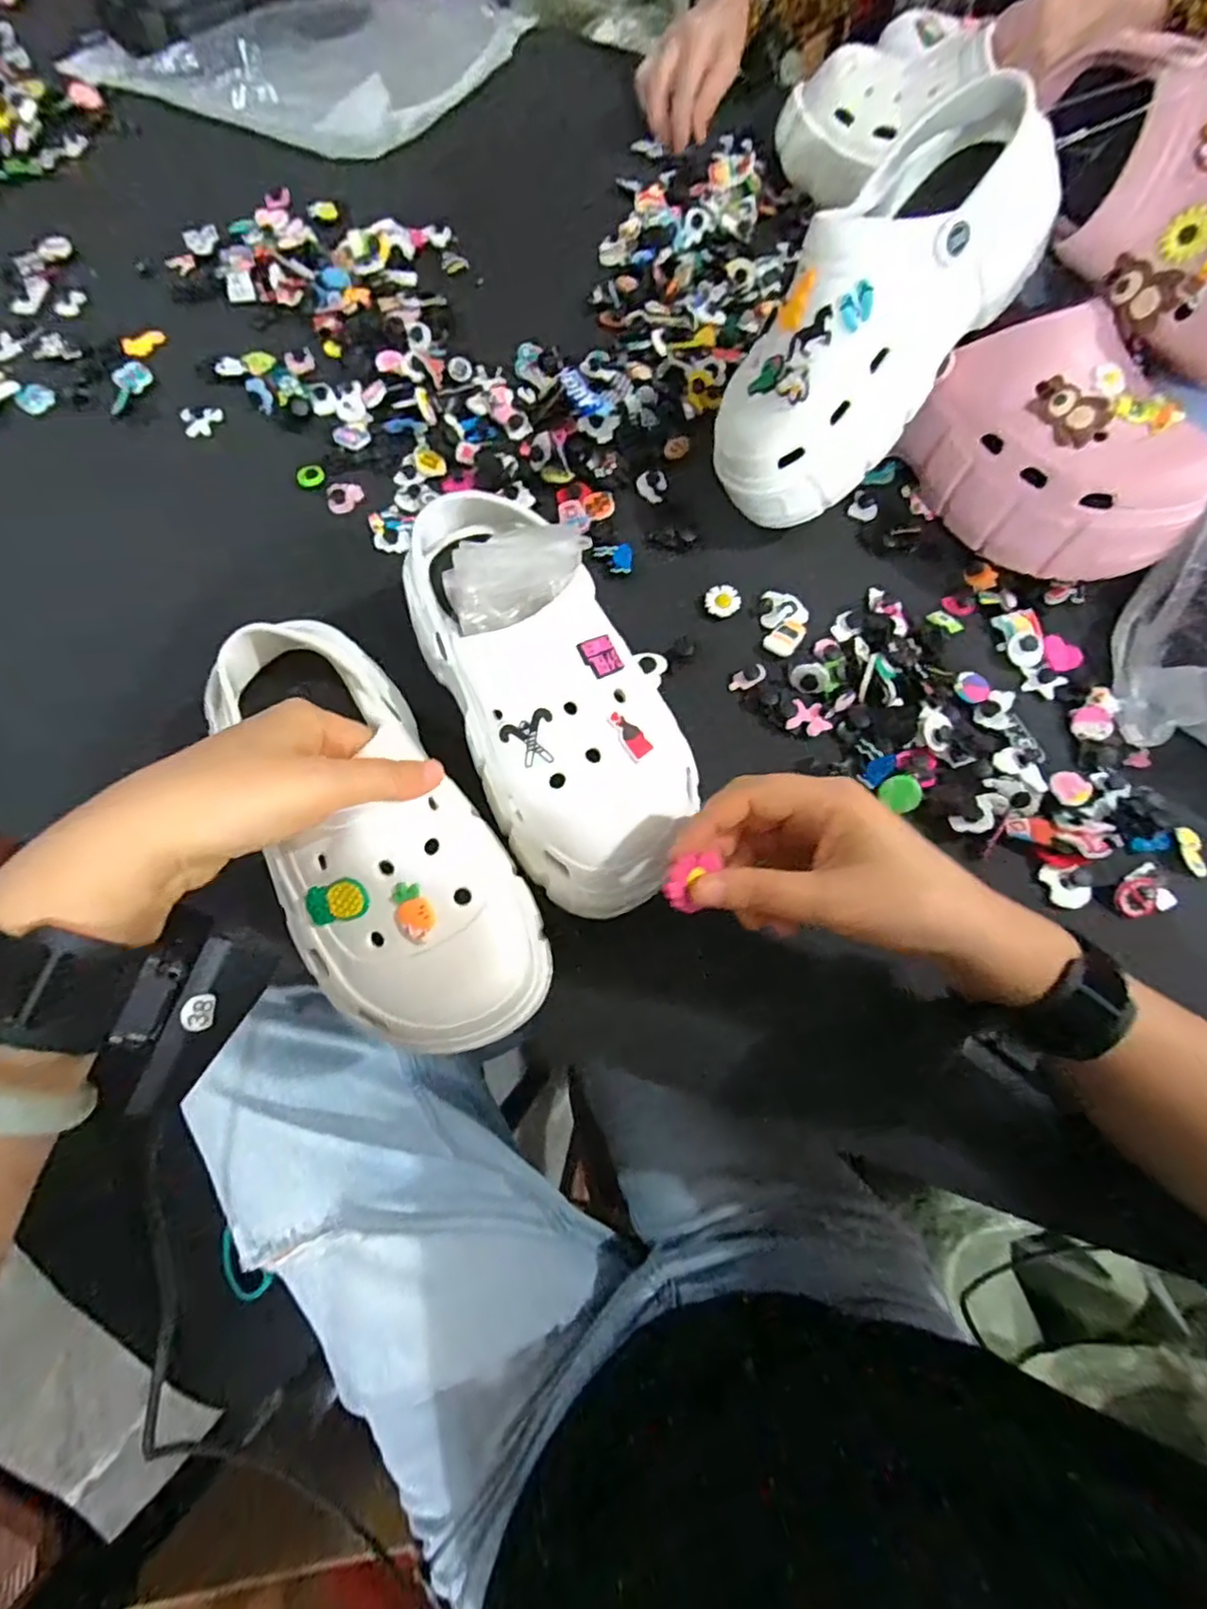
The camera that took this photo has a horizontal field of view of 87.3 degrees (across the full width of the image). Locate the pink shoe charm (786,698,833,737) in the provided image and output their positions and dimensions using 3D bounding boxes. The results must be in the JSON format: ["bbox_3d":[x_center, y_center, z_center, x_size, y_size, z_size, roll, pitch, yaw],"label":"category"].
[{"bbox_3d":[0.133,-0.056,0.407,0.028,0.006,0.021,16,72,5],"label":"pink shoe charm"}]

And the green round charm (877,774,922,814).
[{"bbox_3d":[0.184,-0.006,0.390,0.024,0.005,0.024,3,102,14],"label":"green round charm"}]

